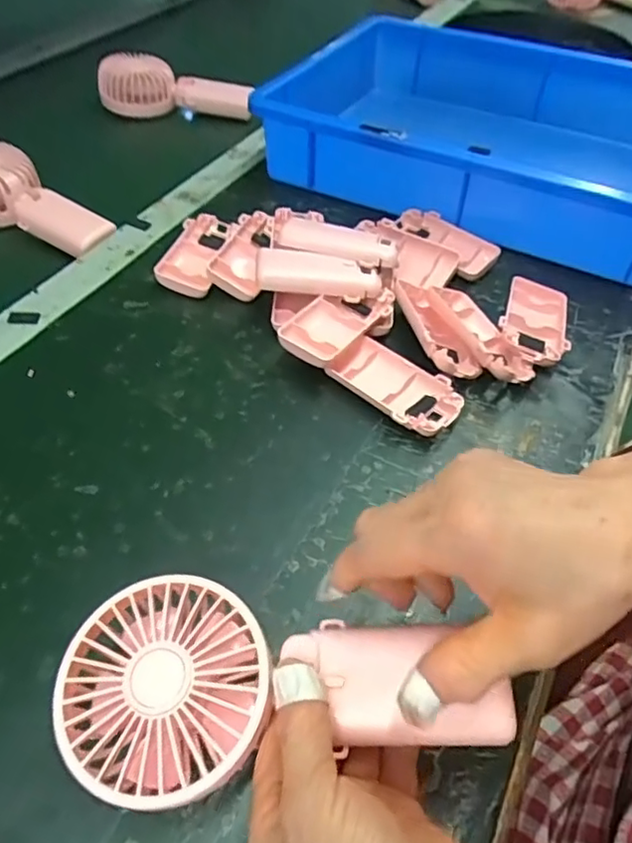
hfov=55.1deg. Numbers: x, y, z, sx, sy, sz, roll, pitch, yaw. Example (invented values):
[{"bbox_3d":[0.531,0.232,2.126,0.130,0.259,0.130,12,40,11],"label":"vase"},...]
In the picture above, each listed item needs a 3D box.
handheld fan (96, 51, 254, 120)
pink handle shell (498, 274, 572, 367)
[{"bbox_3d":[-0.167,-0.397,0.723,0.173,0.060,0.030,1,50,-2],"label":"handheld fan"},{"bbox_3d":[0.168,-0.077,0.464,0.049,0.022,0.097,15,51,10],"label":"pink handle shell"}]

